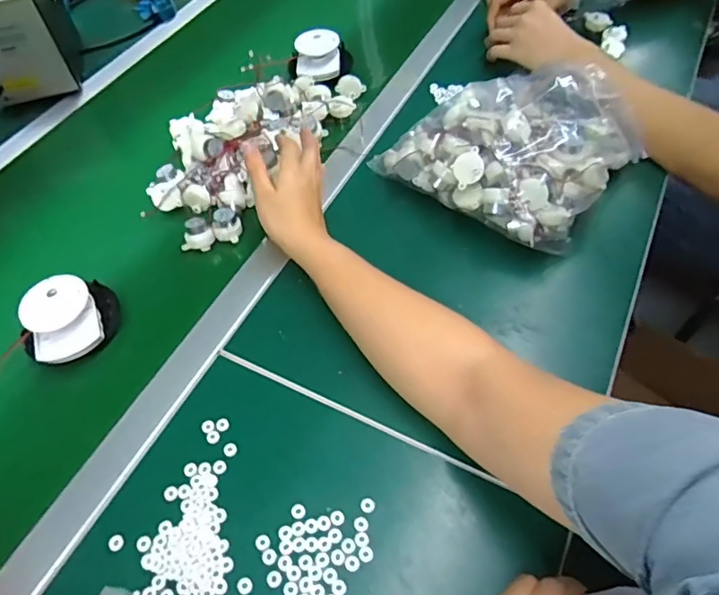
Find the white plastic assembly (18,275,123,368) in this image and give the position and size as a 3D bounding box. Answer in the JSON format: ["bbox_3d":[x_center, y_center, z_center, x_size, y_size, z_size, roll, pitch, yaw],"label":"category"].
[{"bbox_3d":[-0.287,0.022,0.525,0.075,0.054,0.090,35,65,25],"label":"white plastic assembly"}]

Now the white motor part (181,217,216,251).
[{"bbox_3d":[-0.182,-0.070,0.593,0.037,0.029,0.025,-12,55,-3],"label":"white motor part"}]

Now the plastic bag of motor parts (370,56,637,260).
[{"bbox_3d":[0.176,-0.186,0.600,0.230,0.088,0.221,36,66,25],"label":"plastic bag of motor parts"}]

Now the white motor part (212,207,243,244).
[{"bbox_3d":[-0.149,-0.082,0.598,0.030,0.026,0.029,10,57,12],"label":"white motor part"}]

